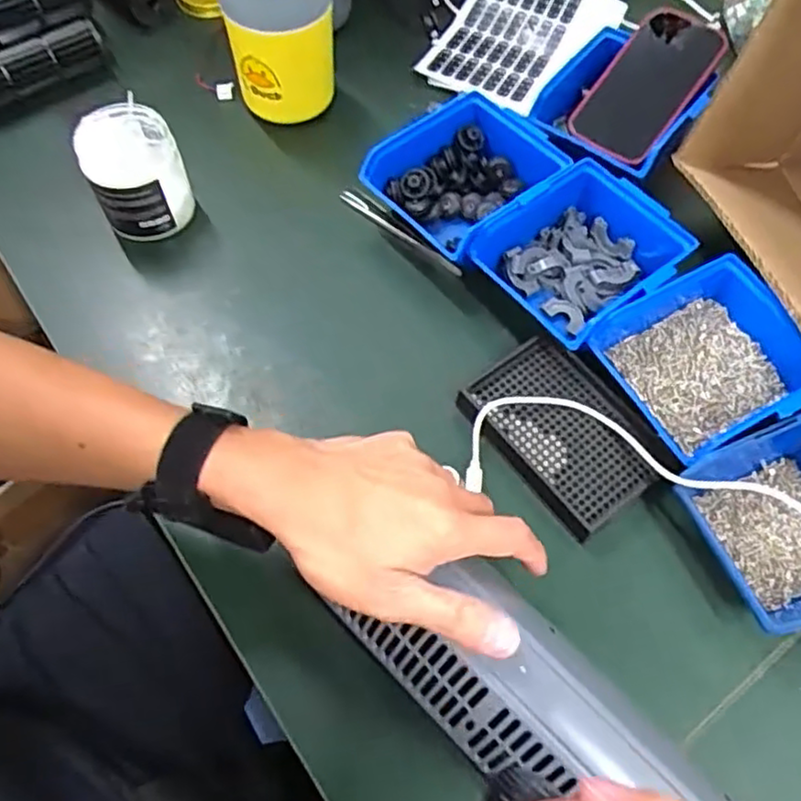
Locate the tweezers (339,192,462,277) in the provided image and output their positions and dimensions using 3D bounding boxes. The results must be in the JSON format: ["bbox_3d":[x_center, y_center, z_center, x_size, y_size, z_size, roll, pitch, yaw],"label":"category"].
[{"bbox_3d":[0.000,-0.147,0.591,0.133,0.010,0.009,36,67,16],"label":"tweezers"}]

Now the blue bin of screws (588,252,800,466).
[{"bbox_3d":[0.223,-0.028,0.492,0.136,0.053,0.118,-26,66,-15],"label":"blue bin of screws"}]

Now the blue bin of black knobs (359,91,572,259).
[{"bbox_3d":[0.059,-0.185,0.570,0.148,0.059,0.117,-39,70,-20],"label":"blue bin of black knobs"}]

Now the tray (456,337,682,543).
[{"bbox_3d":[0.118,0.020,0.484,0.097,0.017,0.133,-31,67,-17],"label":"tray"}]

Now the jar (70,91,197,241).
[{"bbox_3d":[-0.215,-0.185,0.557,0.073,0.082,0.073,1,62,-1],"label":"jar"}]

